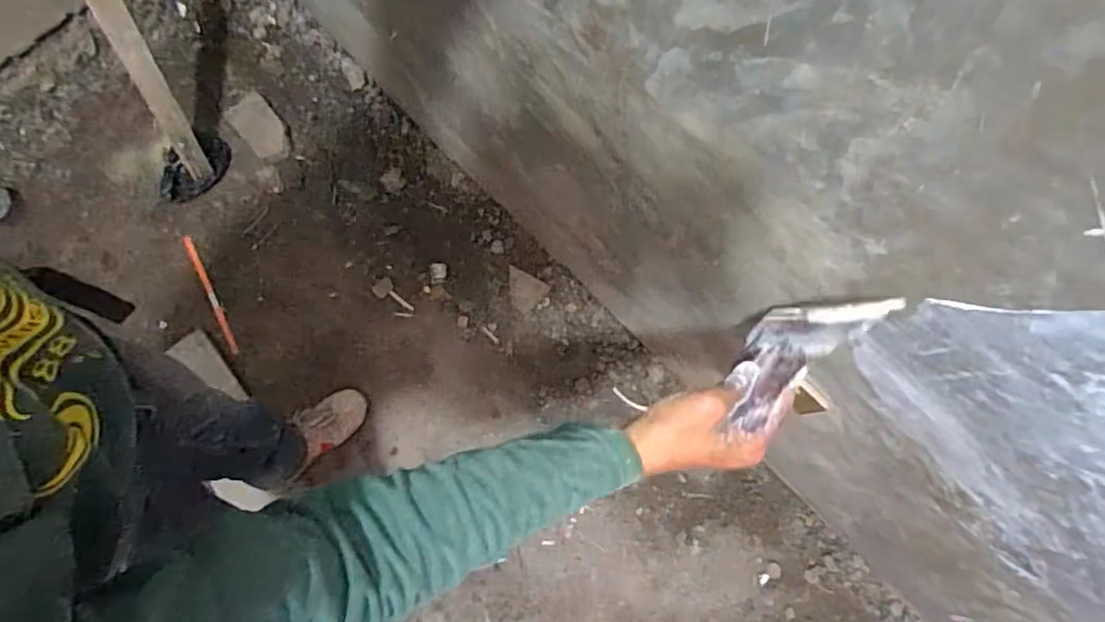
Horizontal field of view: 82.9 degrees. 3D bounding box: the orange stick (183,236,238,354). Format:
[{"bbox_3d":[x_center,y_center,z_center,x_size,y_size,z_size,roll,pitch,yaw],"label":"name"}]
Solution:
[{"bbox_3d":[-0.764,-0.039,1.394,0.019,0.009,0.303,-29,77,-4],"label":"orange stick"}]

